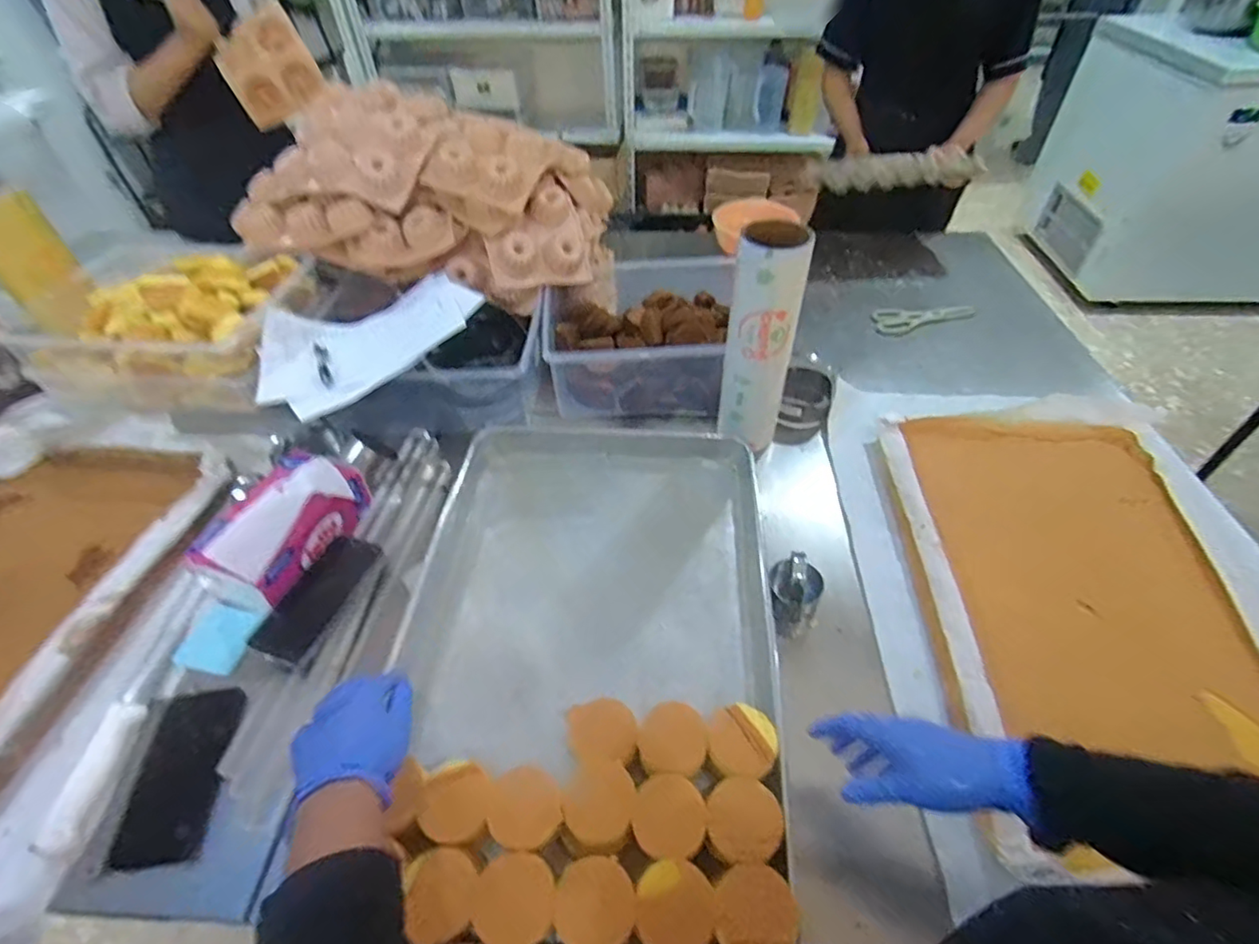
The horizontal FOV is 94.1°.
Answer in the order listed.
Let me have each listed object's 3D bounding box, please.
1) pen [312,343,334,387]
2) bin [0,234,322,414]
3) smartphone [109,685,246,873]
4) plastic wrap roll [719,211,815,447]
[{"bbox_3d":[-0.443,-0.156,0.850,0.016,0.011,0.133,-21,50,-17],"label":"pen"},{"bbox_3d":[-0.723,-0.239,0.932,0.392,0.156,0.273,3,47,5],"label":"bin"},{"bbox_3d":[-0.452,0.303,0.594,0.080,0.006,0.166,-7,47,-5],"label":"smartphone"},{"bbox_3d":[0.177,-0.173,0.791,0.091,0.311,0.078,9,48,10],"label":"plastic wrap roll"}]

